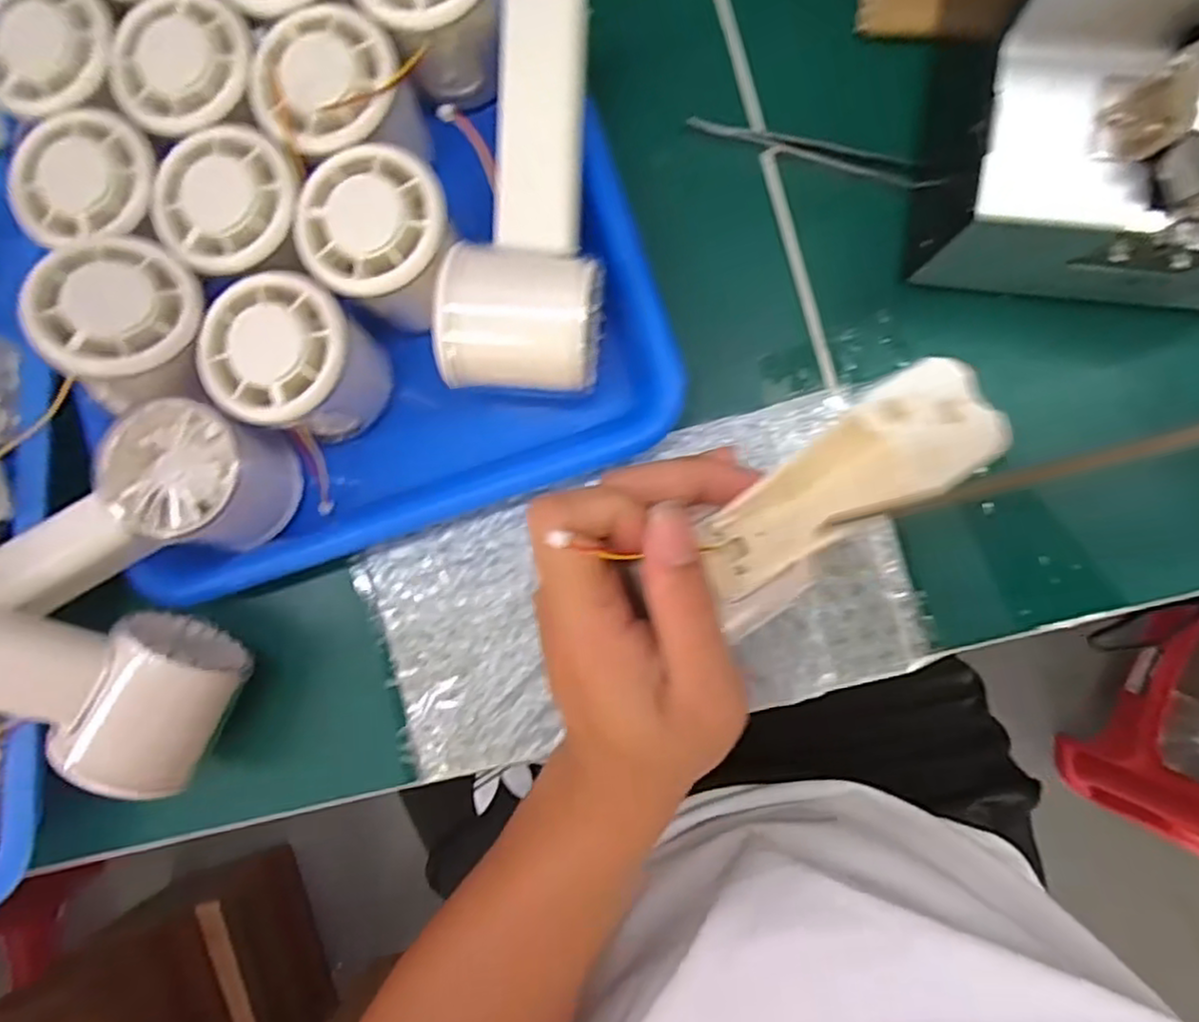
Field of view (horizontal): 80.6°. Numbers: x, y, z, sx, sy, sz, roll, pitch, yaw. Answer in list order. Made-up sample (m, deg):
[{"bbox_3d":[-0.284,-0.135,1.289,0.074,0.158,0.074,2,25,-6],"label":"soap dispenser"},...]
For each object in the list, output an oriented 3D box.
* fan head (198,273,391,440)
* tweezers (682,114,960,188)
[{"bbox_3d":[-0.123,-0.062,0.291,0.056,0.049,0.055,0,88,6],"label":"fan head"},{"bbox_3d":[0.092,-0.153,0.302,0.108,0.011,0.010,19,90,6],"label":"tweezers"}]

